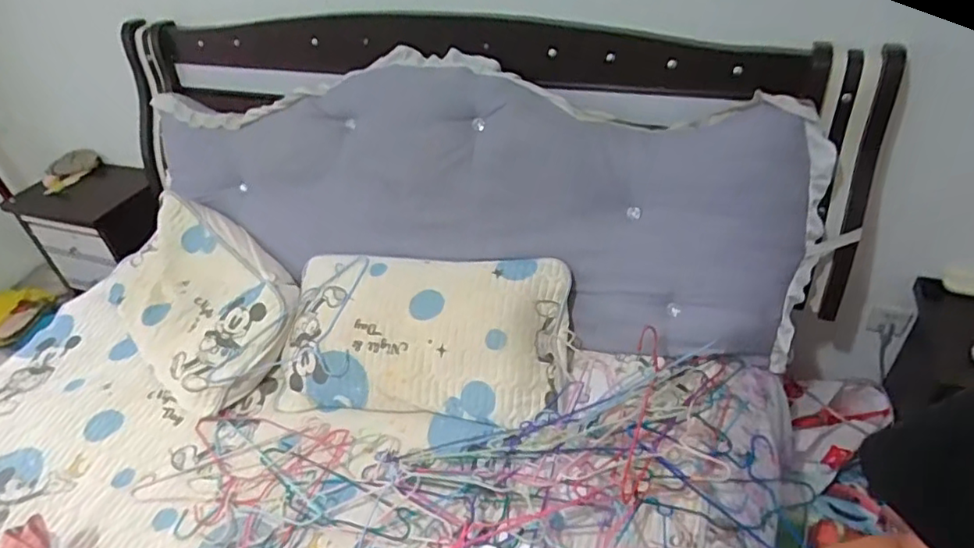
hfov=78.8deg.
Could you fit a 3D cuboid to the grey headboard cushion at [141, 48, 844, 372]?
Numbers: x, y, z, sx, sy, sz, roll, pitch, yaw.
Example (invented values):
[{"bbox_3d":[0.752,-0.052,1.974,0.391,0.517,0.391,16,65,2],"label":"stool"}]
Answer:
[{"bbox_3d":[-0.128,-0.233,1.458,1.698,0.576,0.150,14,9,18],"label":"grey headboard cushion"}]

